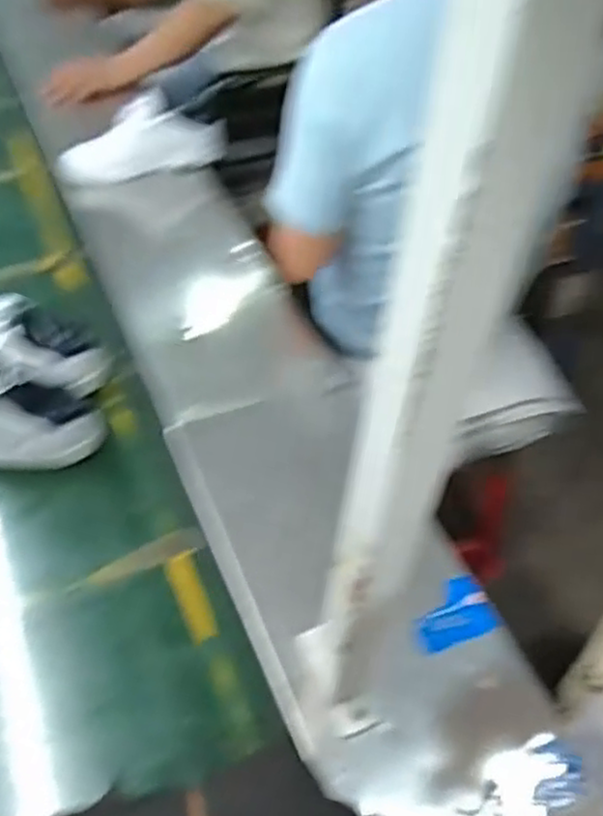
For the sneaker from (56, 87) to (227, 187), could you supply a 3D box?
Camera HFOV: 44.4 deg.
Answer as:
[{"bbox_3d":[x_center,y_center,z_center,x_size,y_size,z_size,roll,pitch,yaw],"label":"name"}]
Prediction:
[{"bbox_3d":[-0.275,-0.464,1.275,0.263,0.130,0.095,-31,56,-26],"label":"sneaker"}]

